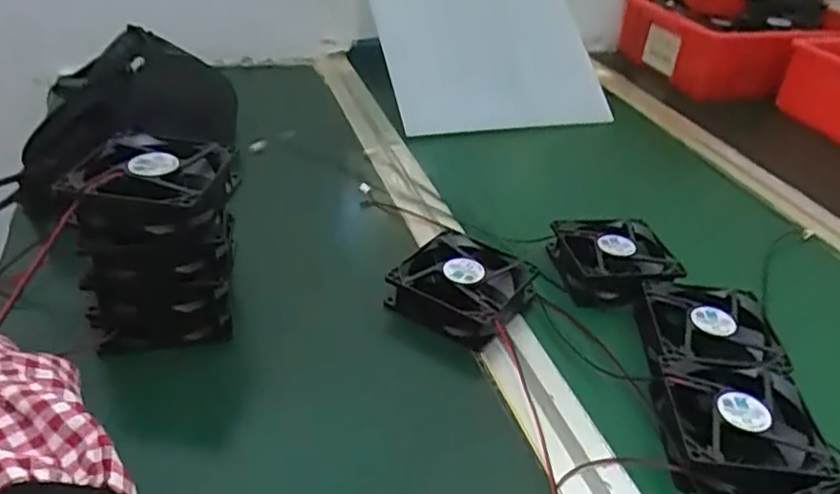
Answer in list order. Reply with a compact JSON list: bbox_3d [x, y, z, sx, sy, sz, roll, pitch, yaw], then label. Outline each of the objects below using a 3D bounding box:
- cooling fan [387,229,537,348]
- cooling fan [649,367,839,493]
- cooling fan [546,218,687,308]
[{"bbox_3d":[0.032,0.026,0.471,0.084,0.029,0.080,24,38,27],"label":"cooling fan"},{"bbox_3d":[0.182,0.102,0.381,0.082,0.024,0.081,7,33,3],"label":"cooling fan"},{"bbox_3d":[0.148,0.012,0.514,0.082,0.034,0.084,-2,34,-10],"label":"cooling fan"}]

